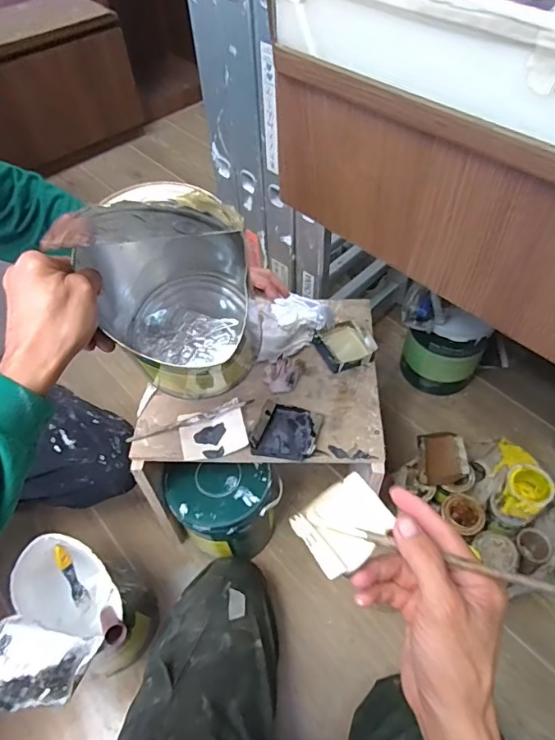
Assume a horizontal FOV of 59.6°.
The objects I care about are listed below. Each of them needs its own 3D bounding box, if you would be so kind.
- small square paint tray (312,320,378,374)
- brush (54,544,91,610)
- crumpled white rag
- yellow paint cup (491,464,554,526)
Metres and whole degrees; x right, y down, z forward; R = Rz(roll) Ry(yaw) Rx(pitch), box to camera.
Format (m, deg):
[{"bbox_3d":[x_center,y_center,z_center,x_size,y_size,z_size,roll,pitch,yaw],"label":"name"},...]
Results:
[{"bbox_3d":[0.104,-0.038,0.761,0.077,0.029,0.075,-21,55,-12],"label":"small square paint tray"},{"bbox_3d":[-0.336,0.339,0.792,0.018,0.141,0.019,-16,25,-9],"label":"brush"},{"bbox_3d":[0.019,-0.076,0.783,0.141,0.036,0.100,-15,53,-8],"label":"crumpled white rag"},{"bbox_3d":[0.413,0.211,0.819,0.071,0.081,0.079,35,62,26],"label":"yellow paint cup"}]

